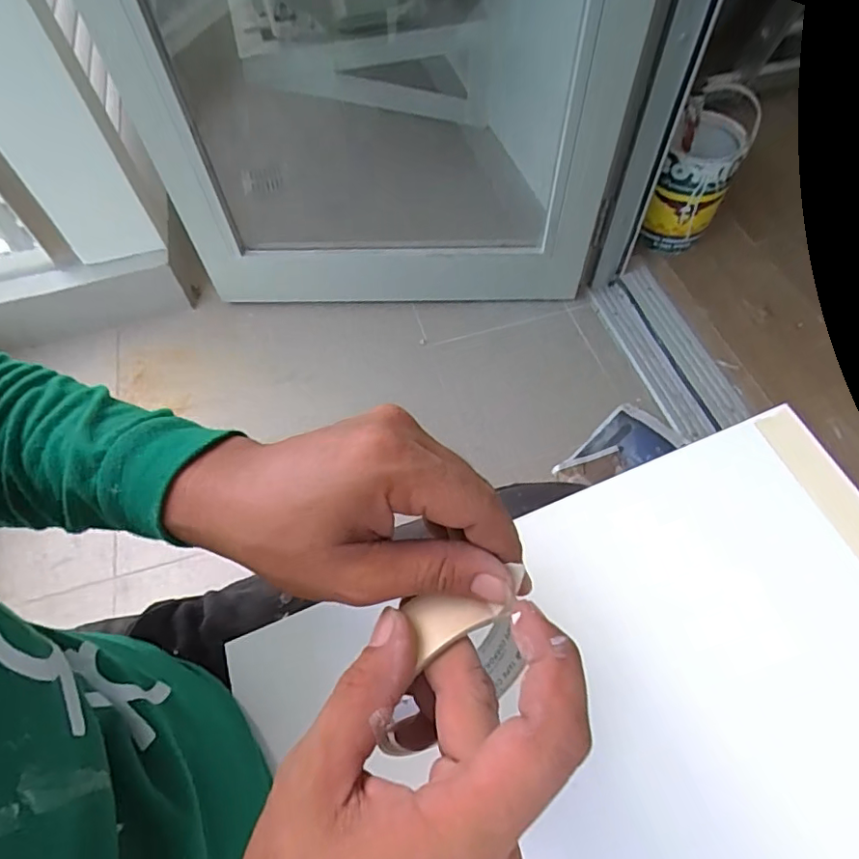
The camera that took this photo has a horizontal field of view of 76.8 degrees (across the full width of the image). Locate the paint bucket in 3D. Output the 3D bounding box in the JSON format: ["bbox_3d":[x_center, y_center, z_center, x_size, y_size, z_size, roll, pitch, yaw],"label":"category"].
[{"bbox_3d":[0.479,-0.454,0.964,0.113,0.280,0.132,25,62,16],"label":"paint bucket"}]

